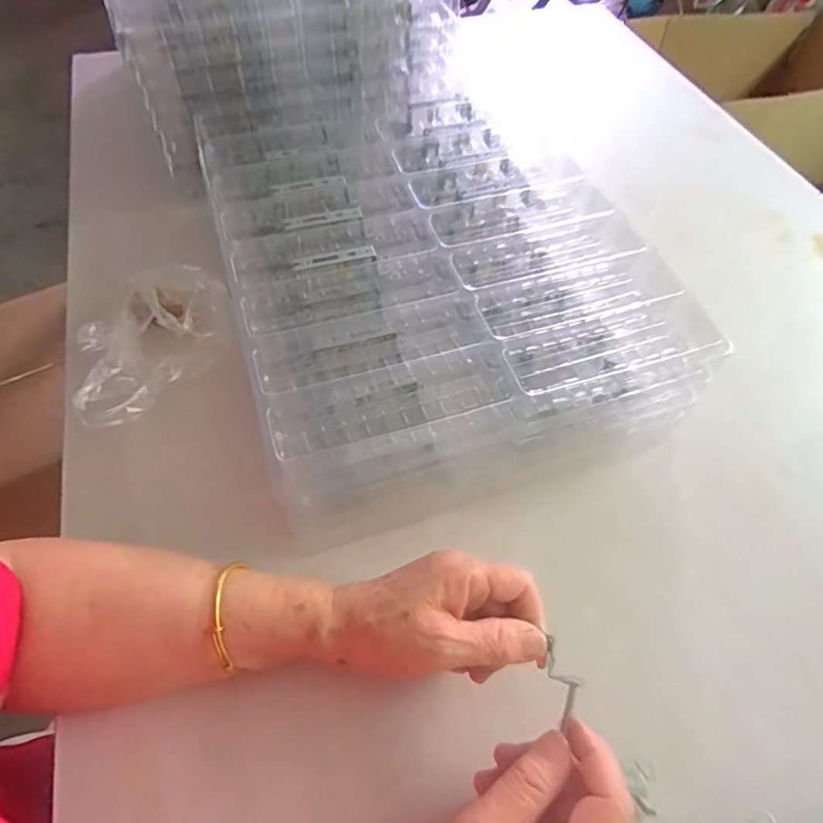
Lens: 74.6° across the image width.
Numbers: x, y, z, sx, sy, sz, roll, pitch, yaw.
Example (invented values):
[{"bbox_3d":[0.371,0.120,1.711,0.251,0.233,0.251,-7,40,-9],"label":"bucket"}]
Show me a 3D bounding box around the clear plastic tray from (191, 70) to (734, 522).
[{"bbox_3d":[0.007,-0.161,0.525,0.348,0.092,0.482,-14,58,-11],"label":"clear plastic tray"}]

